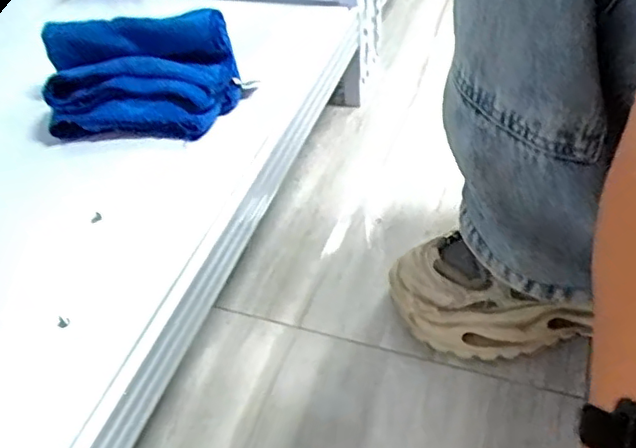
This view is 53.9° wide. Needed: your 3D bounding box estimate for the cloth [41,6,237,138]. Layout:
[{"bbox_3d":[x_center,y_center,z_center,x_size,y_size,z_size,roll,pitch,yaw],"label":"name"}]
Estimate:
[{"bbox_3d":[-0.172,-0.141,0.596,0.184,0.066,0.113,-5,46,5],"label":"cloth"}]

